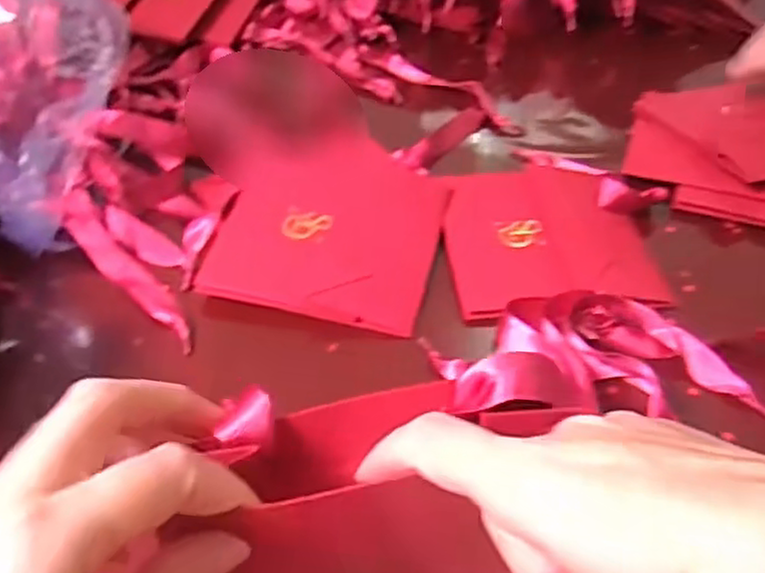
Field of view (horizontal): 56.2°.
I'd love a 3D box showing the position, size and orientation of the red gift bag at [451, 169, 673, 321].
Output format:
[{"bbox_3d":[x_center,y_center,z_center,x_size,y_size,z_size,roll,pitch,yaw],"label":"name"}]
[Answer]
[{"bbox_3d":[0.116,-0.037,0.500,0.145,0.010,0.133,-8,53,-4],"label":"red gift bag"}]

